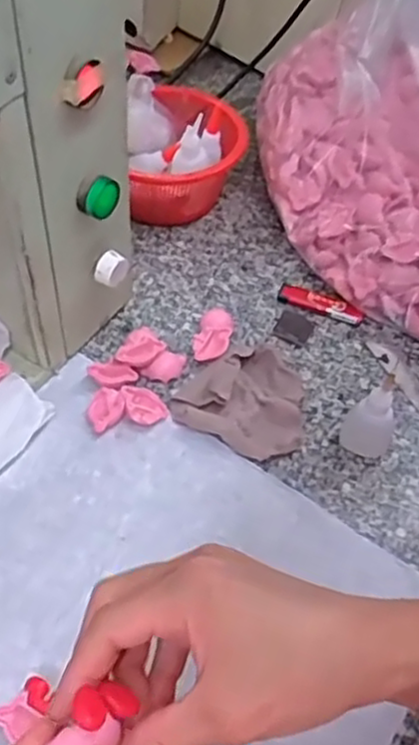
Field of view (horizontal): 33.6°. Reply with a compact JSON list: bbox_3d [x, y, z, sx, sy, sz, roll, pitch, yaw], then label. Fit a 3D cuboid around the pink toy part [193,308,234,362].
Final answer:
[{"bbox_3d":[0.005,-0.033,0.572,0.028,0.016,0.062,13,51,6],"label":"pink toy part"}]

